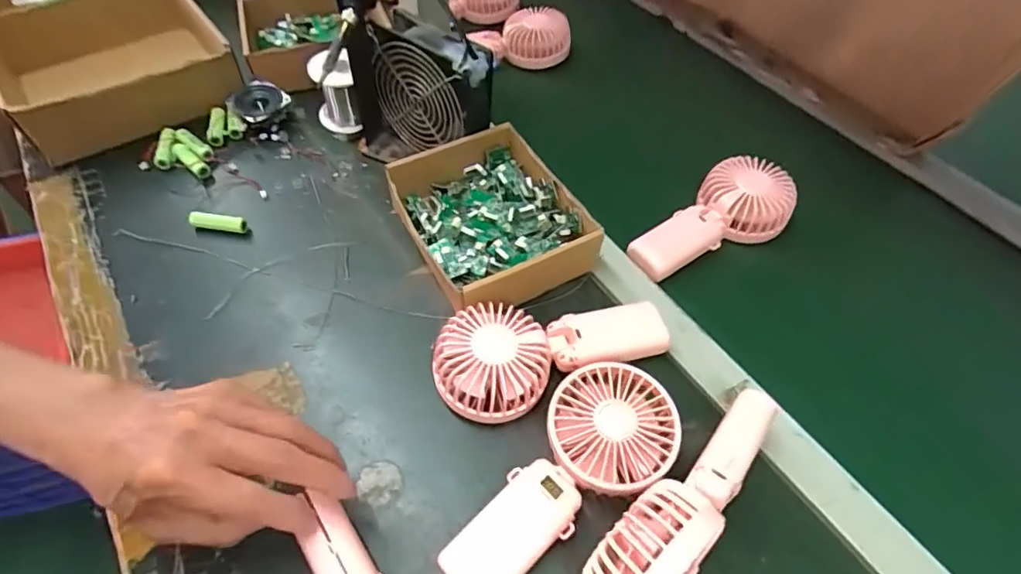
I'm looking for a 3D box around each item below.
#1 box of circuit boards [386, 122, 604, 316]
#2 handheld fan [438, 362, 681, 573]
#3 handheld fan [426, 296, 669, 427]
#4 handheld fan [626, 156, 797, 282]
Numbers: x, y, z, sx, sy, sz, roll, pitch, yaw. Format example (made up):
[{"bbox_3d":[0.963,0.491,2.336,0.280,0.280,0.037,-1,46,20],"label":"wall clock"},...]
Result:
[{"bbox_3d":[-0.022,-0.063,0.491,0.150,0.053,0.172,-24,57,-19],"label":"box of circuit boards"},{"bbox_3d":[0.038,0.133,0.357,0.087,0.048,0.183,35,59,23],"label":"handheld fan"},{"bbox_3d":[0.029,0.042,0.421,0.185,0.046,0.085,-19,55,-16],"label":"handheld fan"},{"bbox_3d":[0.197,-0.066,0.526,0.177,0.038,0.081,-31,58,-8],"label":"handheld fan"}]

